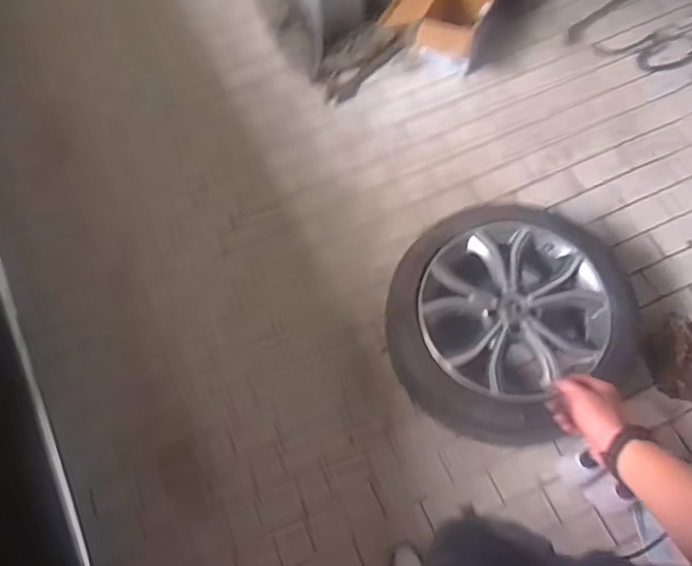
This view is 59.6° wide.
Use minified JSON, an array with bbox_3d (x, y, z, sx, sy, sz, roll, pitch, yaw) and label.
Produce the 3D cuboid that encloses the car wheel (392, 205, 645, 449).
[{"bbox_3d":[0.460,0.114,1.646,0.676,0.219,0.610,-15,65,-3],"label":"car wheel"}]

